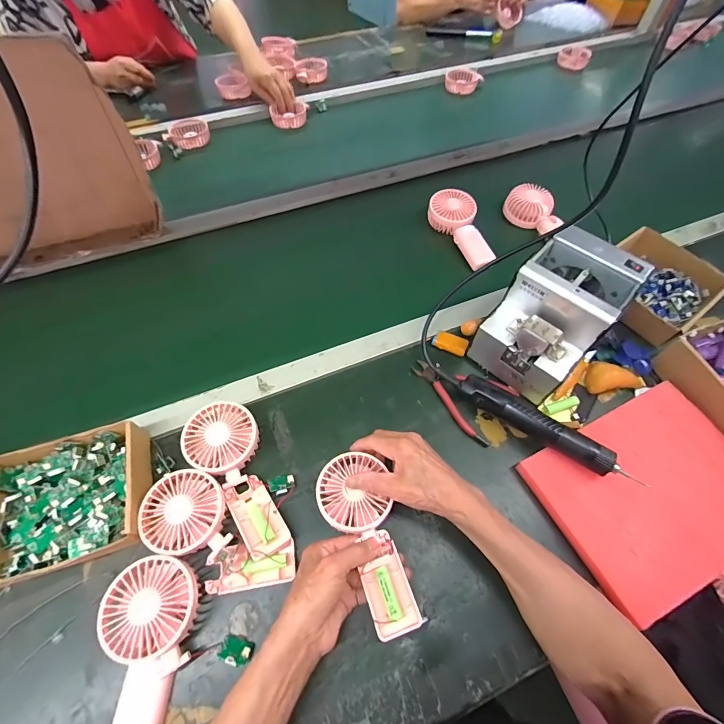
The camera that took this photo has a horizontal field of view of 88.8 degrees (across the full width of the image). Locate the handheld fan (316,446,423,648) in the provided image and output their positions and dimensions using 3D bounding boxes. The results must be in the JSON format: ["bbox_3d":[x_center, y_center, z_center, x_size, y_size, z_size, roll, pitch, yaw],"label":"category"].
[{"bbox_3d":[0.010,0.192,0.411,0.080,0.034,0.182,-20,63,-12],"label":"handheld fan"}]

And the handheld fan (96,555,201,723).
[{"bbox_3d":[-0.209,0.289,0.356,0.085,0.032,0.177,-3,72,-2],"label":"handheld fan"}]

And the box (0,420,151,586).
[{"bbox_3d":[-0.338,0.159,0.428,0.165,0.052,0.146,-15,59,-9],"label":"box"}]

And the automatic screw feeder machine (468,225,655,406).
[{"bbox_3d":[0.263,-0.063,0.511,0.168,0.154,0.121,-40,66,-22],"label":"automatic screw feeder machine"}]

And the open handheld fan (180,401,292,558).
[{"bbox_3d":[-0.150,0.135,0.443,0.088,0.035,0.190,-28,62,-16],"label":"open handheld fan"}]

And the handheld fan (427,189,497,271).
[{"bbox_3d":[0.194,-0.250,0.701,0.081,0.037,0.173,-22,73,-13],"label":"handheld fan"}]

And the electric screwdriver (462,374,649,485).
[{"bbox_3d":[0.235,0.086,0.486,0.225,0.047,0.035,33,64,18],"label":"electric screwdriver"}]

